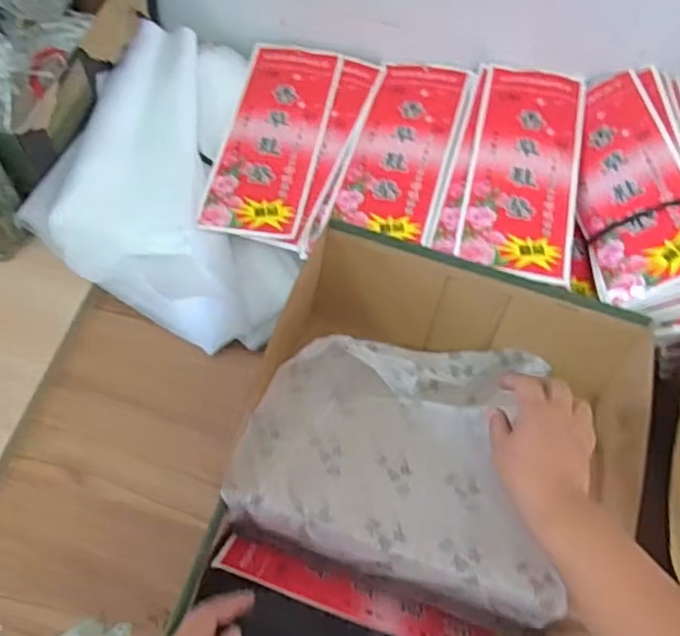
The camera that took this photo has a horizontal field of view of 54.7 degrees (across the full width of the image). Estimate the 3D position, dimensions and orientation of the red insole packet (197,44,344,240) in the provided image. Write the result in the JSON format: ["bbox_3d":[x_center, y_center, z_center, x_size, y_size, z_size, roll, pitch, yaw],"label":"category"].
[{"bbox_3d":[-0.079,-0.225,0.805,0.119,0.012,0.292,10,63,2],"label":"red insole packet"}]

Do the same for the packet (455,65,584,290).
[{"bbox_3d":[0.210,-0.173,0.748,0.121,0.016,0.294,11,63,3],"label":"packet"}]

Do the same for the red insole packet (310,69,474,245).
[{"bbox_3d":[0.070,-0.200,0.778,0.126,0.017,0.306,10,61,14],"label":"red insole packet"}]

